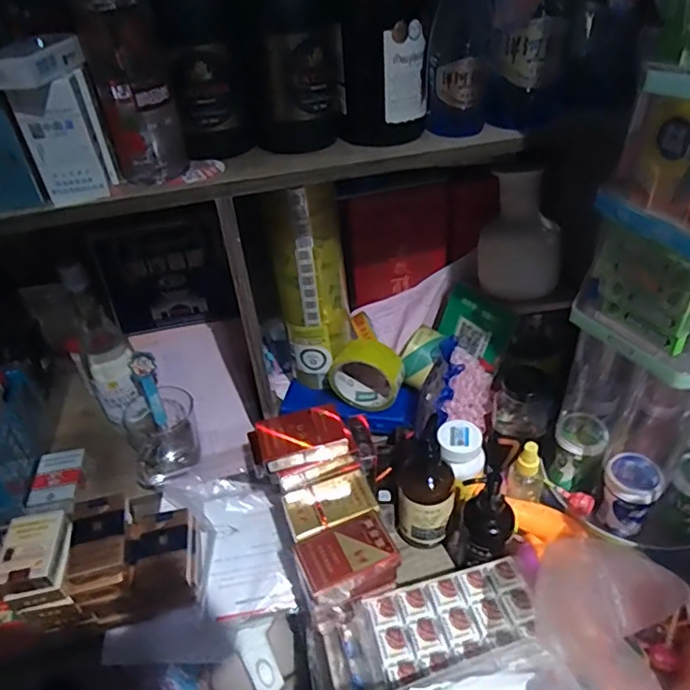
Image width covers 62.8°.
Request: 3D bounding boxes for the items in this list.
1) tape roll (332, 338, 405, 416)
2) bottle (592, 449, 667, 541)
[{"bbox_3d":[0.029,0.037,0.742,0.097,0.089,0.050,10,41,17],"label":"tape roll"},{"bbox_3d":[0.300,0.155,0.597,0.051,0.073,0.053,-30,45,-28],"label":"bottle"}]

